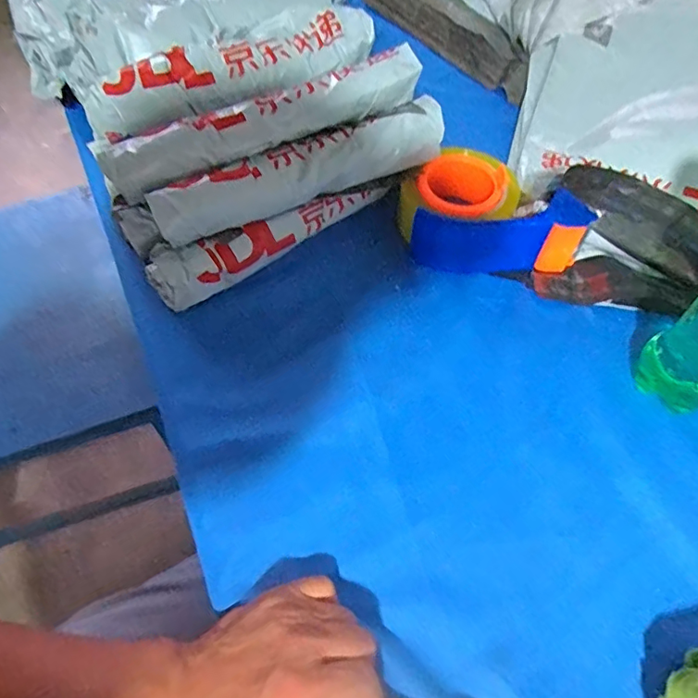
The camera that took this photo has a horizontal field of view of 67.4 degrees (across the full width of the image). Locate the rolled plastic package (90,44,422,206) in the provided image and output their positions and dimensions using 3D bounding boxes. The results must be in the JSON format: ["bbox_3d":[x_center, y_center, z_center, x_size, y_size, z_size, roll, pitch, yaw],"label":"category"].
[{"bbox_3d":[-0.068,-0.189,0.427,0.263,0.032,0.044,-24,64,-16],"label":"rolled plastic package"}]

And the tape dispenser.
[{"bbox_3d":[0.125,-0.127,0.472,0.159,0.056,0.098,1,60,-1],"label":"tape dispenser"}]

